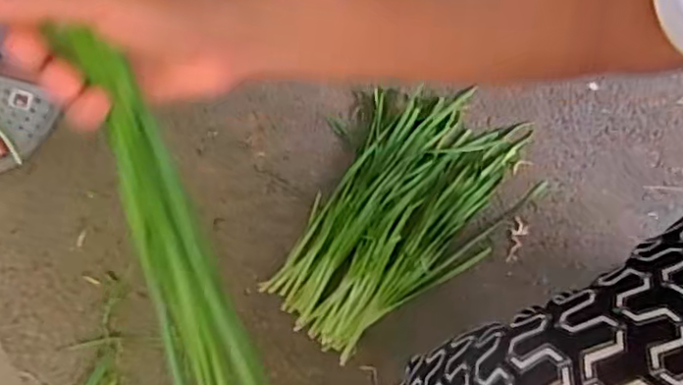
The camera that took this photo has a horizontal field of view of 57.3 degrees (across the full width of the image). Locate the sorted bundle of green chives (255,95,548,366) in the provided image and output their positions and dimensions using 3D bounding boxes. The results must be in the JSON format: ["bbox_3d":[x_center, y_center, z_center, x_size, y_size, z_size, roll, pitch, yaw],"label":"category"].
[{"bbox_3d":[0.081,0.010,0.822,0.232,0.034,0.420,39,63,19],"label":"sorted bundle of green chives"}]

